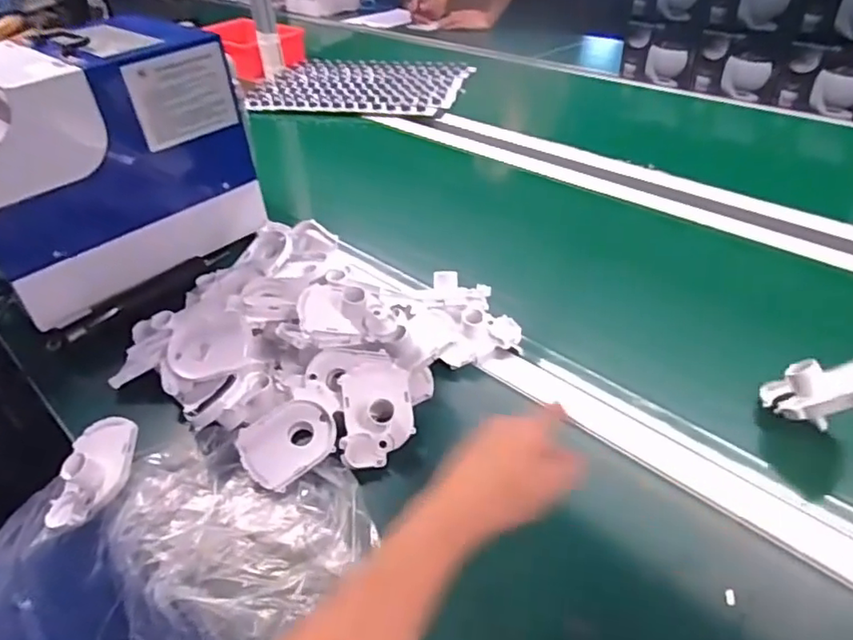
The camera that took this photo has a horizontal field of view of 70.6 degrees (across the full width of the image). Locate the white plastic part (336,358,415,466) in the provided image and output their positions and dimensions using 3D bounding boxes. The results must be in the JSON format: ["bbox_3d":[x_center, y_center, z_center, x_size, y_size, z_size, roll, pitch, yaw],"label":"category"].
[{"bbox_3d":[-0.048,0.088,0.587,0.068,0.020,0.108,-2,62,-7],"label":"white plastic part"}]

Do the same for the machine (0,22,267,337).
[{"bbox_3d":[-0.410,-0.195,0.749,0.203,0.262,0.314,26,48,33],"label":"machine"}]

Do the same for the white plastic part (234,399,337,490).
[{"bbox_3d":[-0.131,0.114,0.571,0.087,0.013,0.071,-38,71,-17],"label":"white plastic part"}]

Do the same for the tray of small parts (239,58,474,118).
[{"bbox_3d":[-0.148,-0.558,1.431,0.461,0.030,0.329,4,39,11],"label":"tray of small parts"}]

